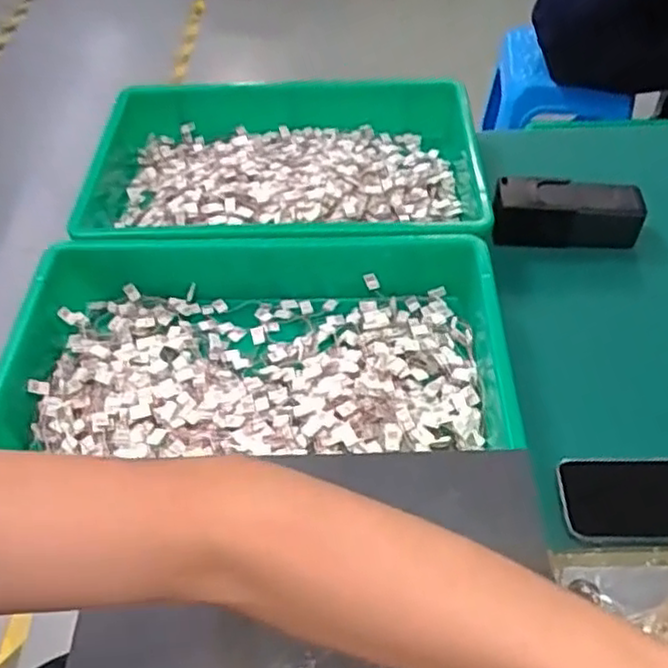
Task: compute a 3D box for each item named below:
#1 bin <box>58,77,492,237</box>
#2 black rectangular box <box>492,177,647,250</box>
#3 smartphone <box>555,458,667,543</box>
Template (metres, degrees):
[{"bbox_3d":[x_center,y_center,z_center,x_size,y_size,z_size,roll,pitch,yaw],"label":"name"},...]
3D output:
[{"bbox_3d":[-0.058,-0.179,0.808,0.469,0.088,0.270,-3,49,0],"label":"bin"},{"bbox_3d":[0.256,-0.134,0.782,0.157,0.049,0.058,6,50,8],"label":"black rectangular box"},{"bbox_3d":[0.254,0.131,0.569,0.137,0.008,0.079,-4,41,10],"label":"smartphone"}]

